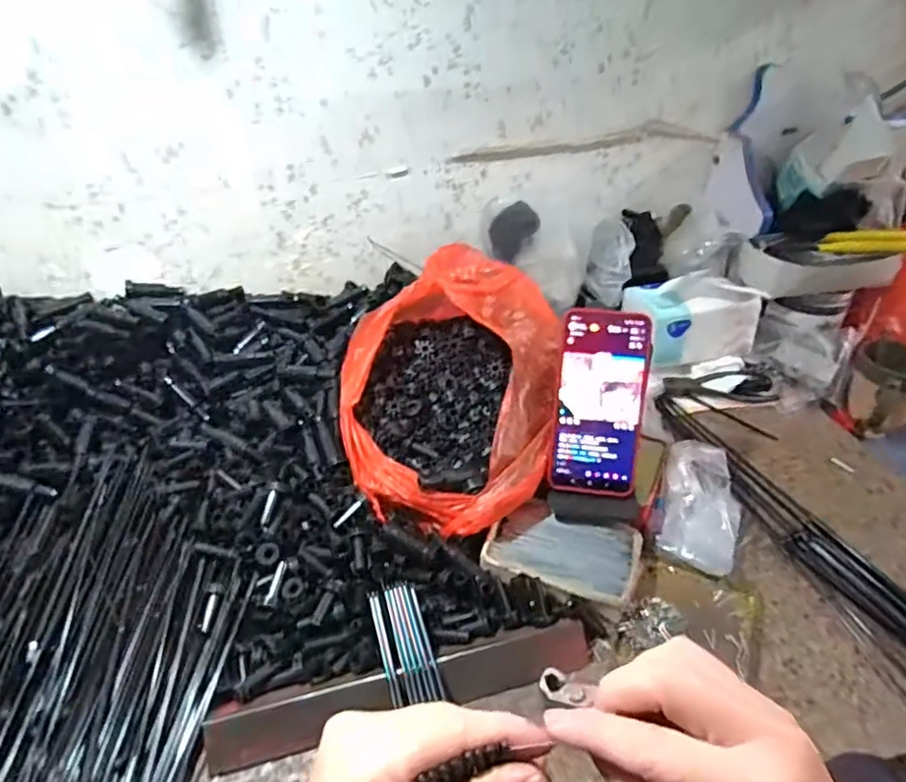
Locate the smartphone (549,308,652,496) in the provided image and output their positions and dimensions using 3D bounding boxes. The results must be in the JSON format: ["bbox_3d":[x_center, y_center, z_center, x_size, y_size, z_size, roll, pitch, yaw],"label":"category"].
[{"bbox_3d":[0.132,0.011,0.522,0.080,0.162,0.008,5,7,8],"label":"smartphone"}]

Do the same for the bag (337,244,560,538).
[{"bbox_3d":[-0.002,-0.008,0.576,0.204,0.160,0.256,3,36,9],"label":"bag"}]

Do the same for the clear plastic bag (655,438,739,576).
[{"bbox_3d":[0.233,0.112,0.555,0.075,0.059,0.121,15,40,25],"label":"clear plastic bag"}]

